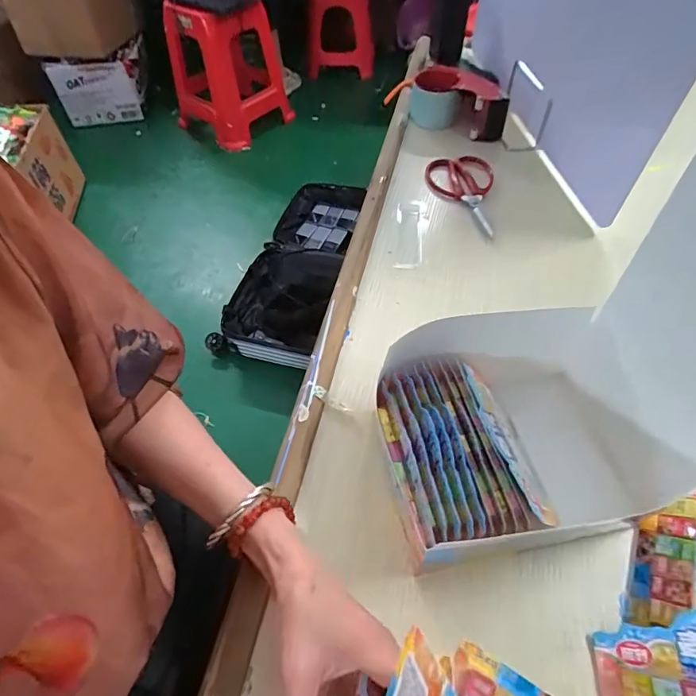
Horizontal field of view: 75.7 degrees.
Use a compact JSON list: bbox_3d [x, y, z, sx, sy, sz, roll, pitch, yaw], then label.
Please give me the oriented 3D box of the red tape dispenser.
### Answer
[{"bbox_3d":[0.186,-0.415,0.763,0.196,0.089,0.057,37,63,26],"label":"red tape dispenser"}]

